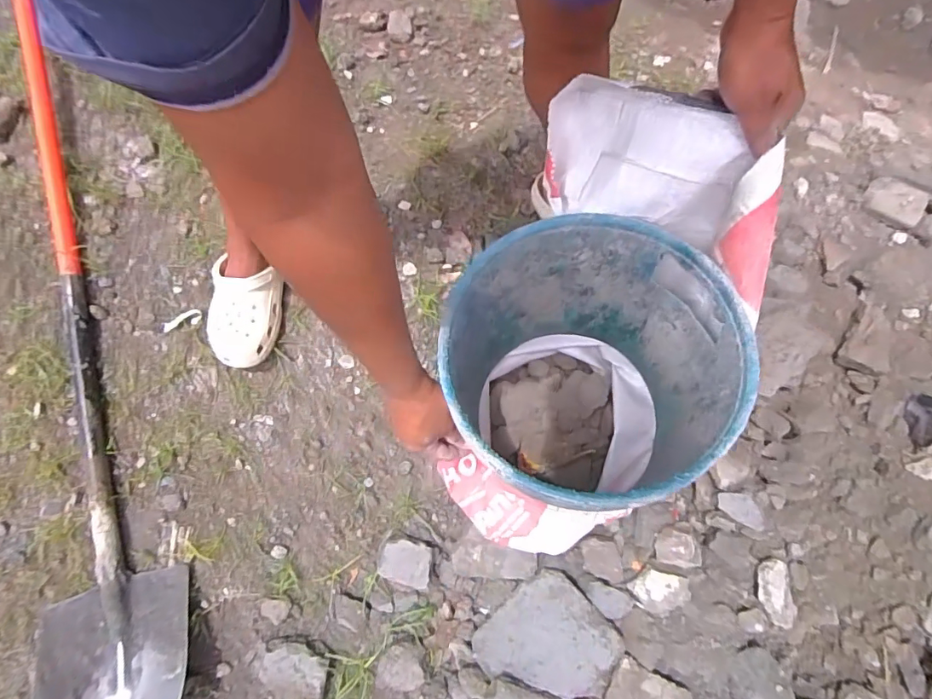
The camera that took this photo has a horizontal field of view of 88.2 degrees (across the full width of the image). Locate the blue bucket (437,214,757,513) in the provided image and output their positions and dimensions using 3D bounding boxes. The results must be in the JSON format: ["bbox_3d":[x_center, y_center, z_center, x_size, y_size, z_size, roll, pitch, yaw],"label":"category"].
[{"bbox_3d":[0.133,0.023,0.589,0.311,0.290,0.304,0,75,-1],"label":"blue bucket"}]

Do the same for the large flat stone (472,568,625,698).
[{"bbox_3d":[0.139,0.464,0.793,0.222,0.059,0.162,6,65,18],"label":"large flat stone"}]

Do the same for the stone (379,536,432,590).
[{"bbox_3d":[-0.102,0.360,0.821,0.088,0.029,0.067,15,75,3],"label":"stone"}]

